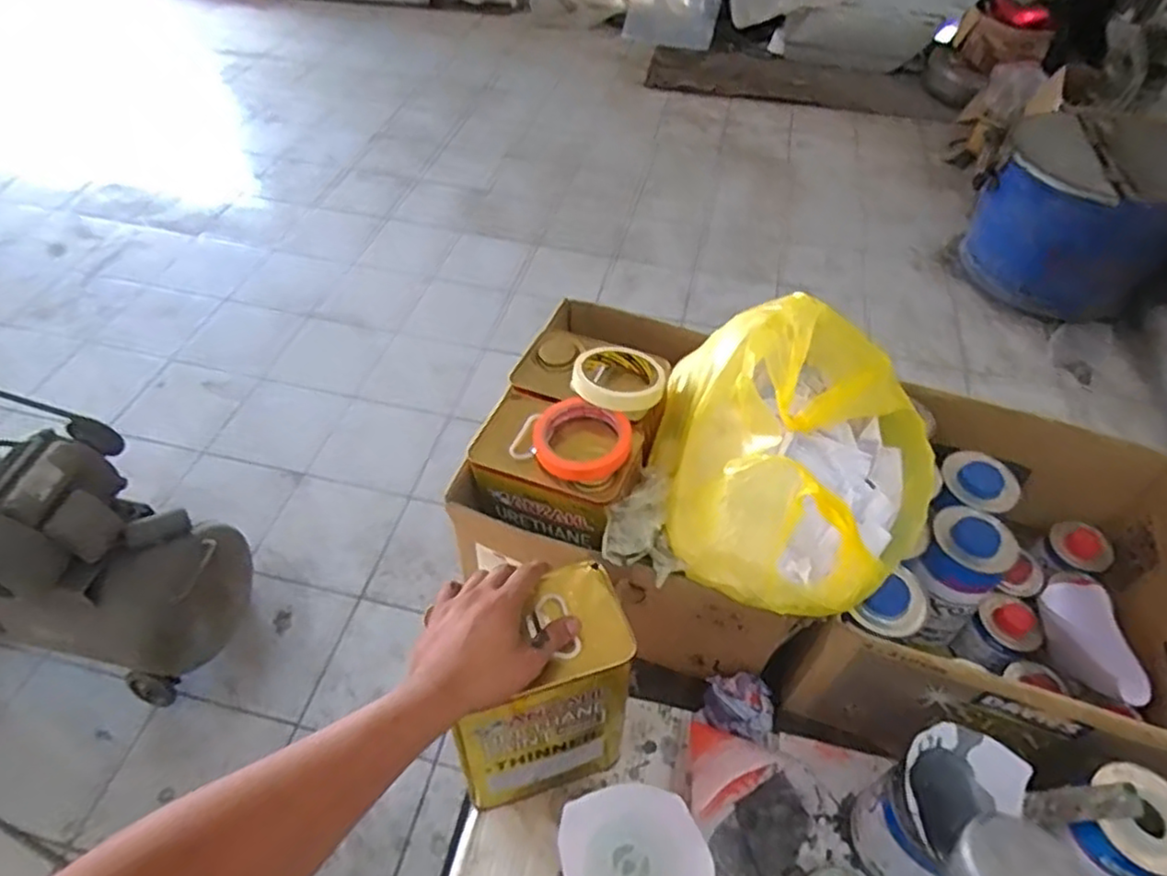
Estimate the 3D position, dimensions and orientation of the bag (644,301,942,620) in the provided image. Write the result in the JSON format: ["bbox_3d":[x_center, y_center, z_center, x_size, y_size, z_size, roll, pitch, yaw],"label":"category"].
[{"bbox_3d":[0.207,0.000,0.696,0.231,0.151,0.325,-1,50,-4],"label":"bag"}]

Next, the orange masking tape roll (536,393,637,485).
[{"bbox_3d":[-0.002,0.001,0.715,0.104,0.029,0.088,20,52,13],"label":"orange masking tape roll"}]

